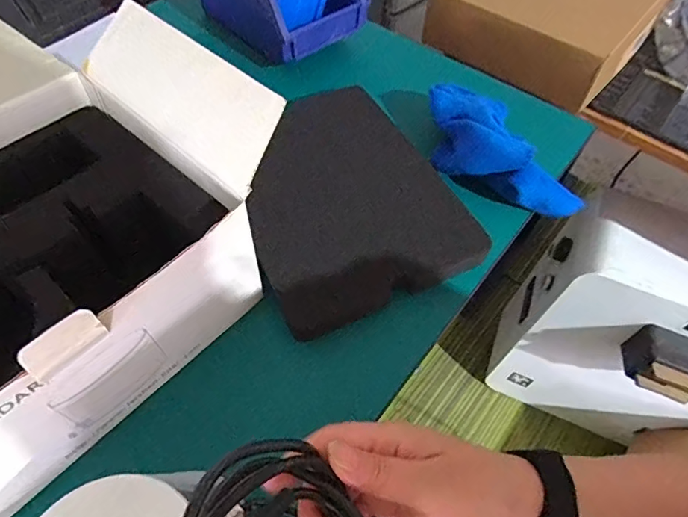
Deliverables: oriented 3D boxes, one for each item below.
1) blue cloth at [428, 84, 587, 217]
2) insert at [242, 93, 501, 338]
[{"bbox_3d":[0.154,-0.118,0.498,0.083,0.056,0.204,-32,63,-22],"label":"blue cloth"},{"bbox_3d":[-0.004,-0.065,0.462,0.194,0.031,0.241,-21,59,-16],"label":"insert"}]

